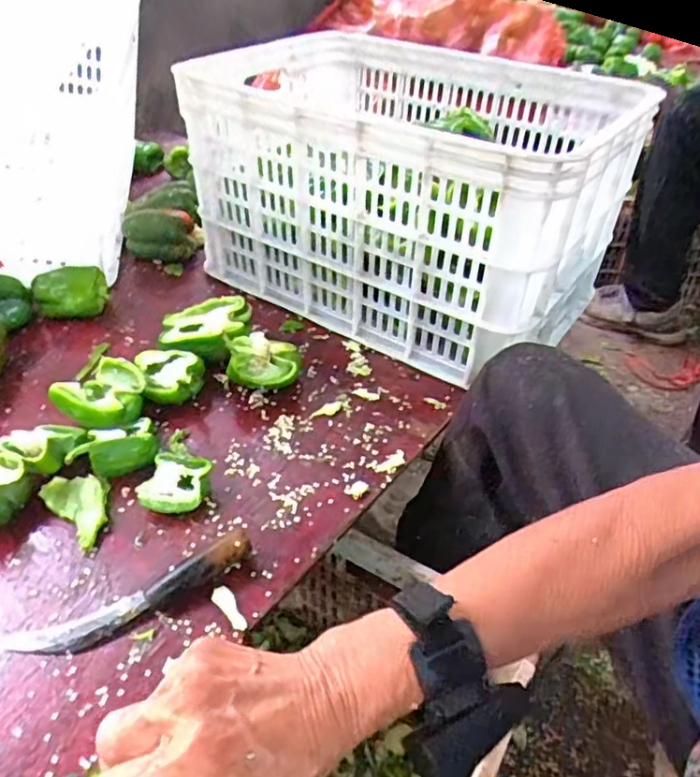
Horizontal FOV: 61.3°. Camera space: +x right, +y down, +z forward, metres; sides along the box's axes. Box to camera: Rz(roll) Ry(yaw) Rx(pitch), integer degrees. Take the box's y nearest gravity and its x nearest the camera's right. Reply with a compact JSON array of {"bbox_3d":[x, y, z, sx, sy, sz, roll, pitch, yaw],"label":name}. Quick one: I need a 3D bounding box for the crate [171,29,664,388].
[{"bbox_3d":[0.063,-0.240,0.776,0.487,0.281,0.263,27,47,28],"label":"crate"}]

